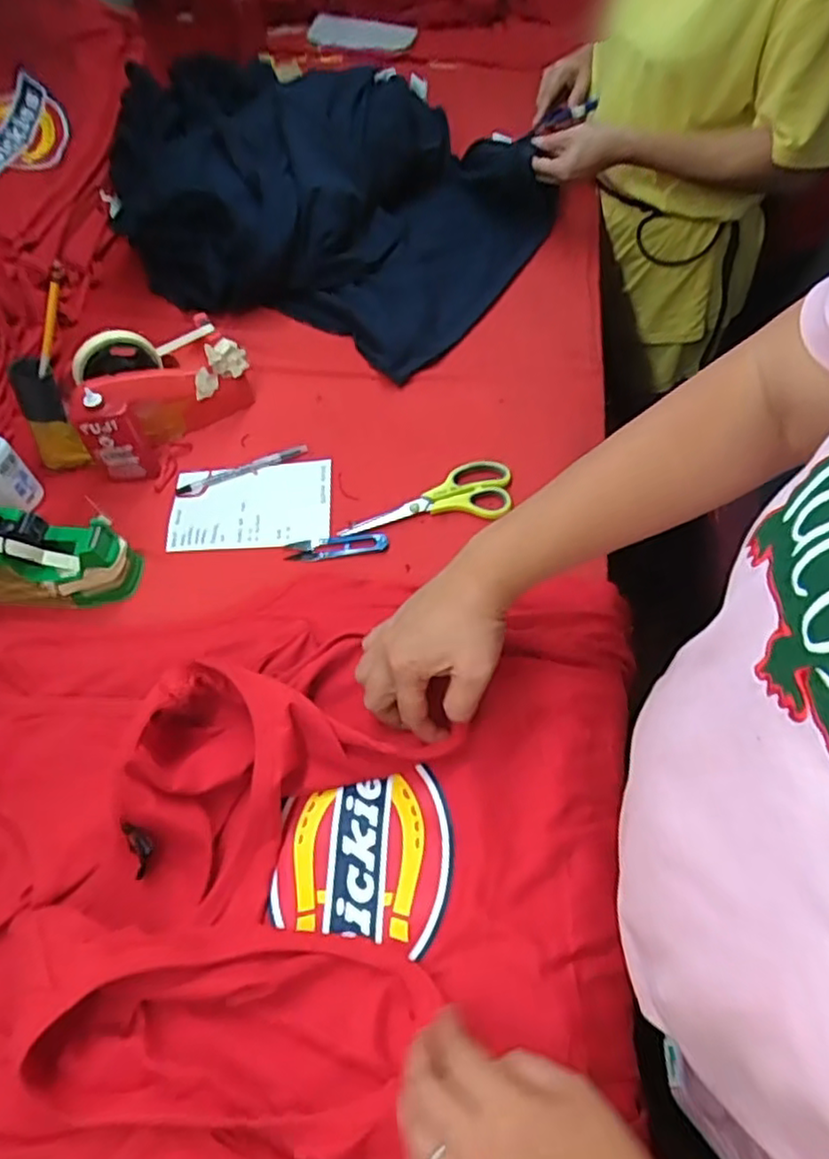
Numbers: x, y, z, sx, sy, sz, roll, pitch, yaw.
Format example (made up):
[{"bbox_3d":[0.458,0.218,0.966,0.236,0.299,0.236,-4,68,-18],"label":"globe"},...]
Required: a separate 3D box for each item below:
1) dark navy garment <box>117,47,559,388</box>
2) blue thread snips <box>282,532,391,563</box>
[{"bbox_3d":[-0.107,-0.507,0.897,0.471,0.159,0.413,26,63,22],"label":"dark navy garment"},{"bbox_3d":[-0.077,-0.033,0.684,0.101,0.009,0.029,-5,55,-2],"label":"blue thread snips"}]

